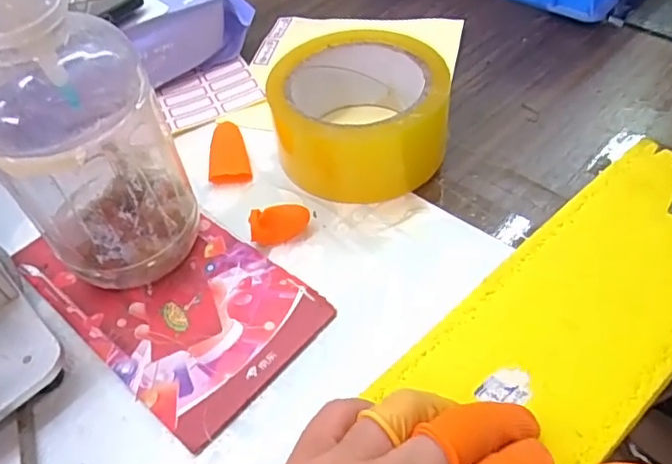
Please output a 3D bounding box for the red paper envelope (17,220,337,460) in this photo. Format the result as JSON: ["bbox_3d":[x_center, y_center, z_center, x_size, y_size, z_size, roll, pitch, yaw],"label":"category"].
[{"bbox_3d":[-0.088,0.029,0.303,0.158,0.004,0.092,33,61,28],"label":"red paper envelope"}]

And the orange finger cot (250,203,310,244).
[{"bbox_3d":[-0.030,-0.003,0.314,0.031,0.019,0.017,-9,51,-1],"label":"orange finger cot"}]

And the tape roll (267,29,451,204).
[{"bbox_3d":[0.013,-0.072,0.347,0.099,0.050,0.098,-3,51,3],"label":"tape roll"}]

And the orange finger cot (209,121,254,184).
[{"bbox_3d":[-0.067,-0.048,0.359,0.024,0.013,0.045,-12,51,-5],"label":"orange finger cot"}]

